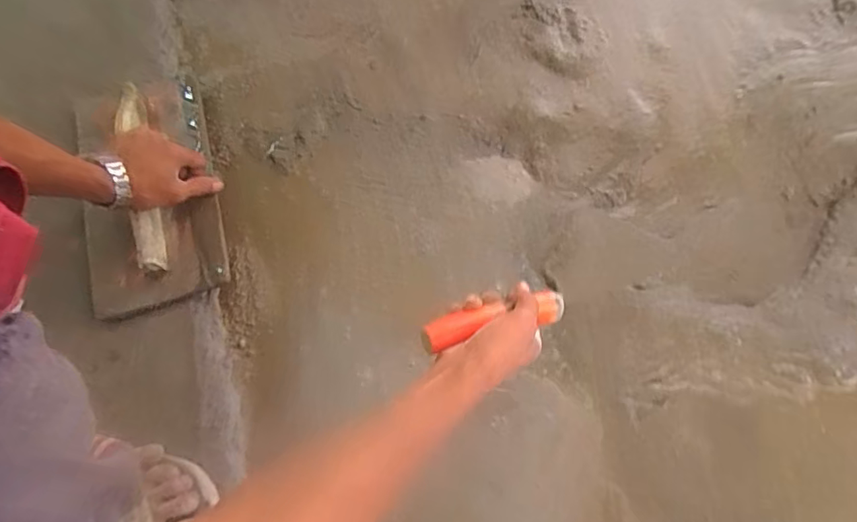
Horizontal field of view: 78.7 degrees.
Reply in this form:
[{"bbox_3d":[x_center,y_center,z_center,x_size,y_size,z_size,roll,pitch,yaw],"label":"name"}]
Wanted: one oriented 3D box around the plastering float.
[{"bbox_3d":[-0.364,-0.106,0.662,0.178,0.063,0.357,-14,65,-5],"label":"plastering float"}]

